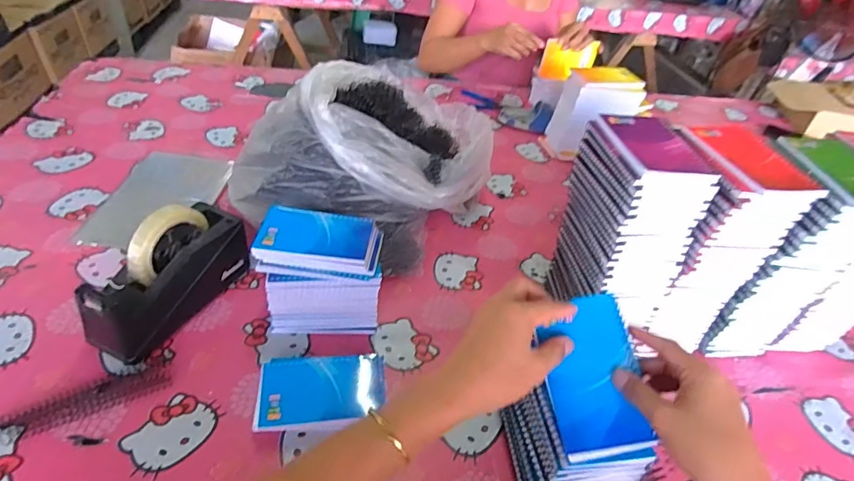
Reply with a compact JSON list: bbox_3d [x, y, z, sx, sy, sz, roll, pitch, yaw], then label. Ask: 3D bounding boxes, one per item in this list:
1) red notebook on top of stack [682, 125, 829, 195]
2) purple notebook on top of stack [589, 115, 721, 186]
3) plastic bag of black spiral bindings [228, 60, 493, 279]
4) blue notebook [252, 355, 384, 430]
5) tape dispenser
[{"bbox_3d":[0.348,-0.090,0.528,0.102,0.012,0.119,1,41,-9],"label":"red notebook on top of stack"},{"bbox_3d":[0.244,-0.100,0.538,0.092,0.016,0.124,0,41,-9],"label":"purple notebook on top of stack"},{"bbox_3d":[-0.075,-0.141,0.788,0.328,0.227,0.356,17,41,10],"label":"plastic bag of black spiral bindings"},{"bbox_3d":[-0.115,0.163,0.544,0.134,0.010,0.086,0,41,-3],"label":"blue notebook"},{"bbox_3d":[-0.315,0.039,0.607,0.071,0.128,0.200,21,41,16],"label":"tape dispenser"}]

